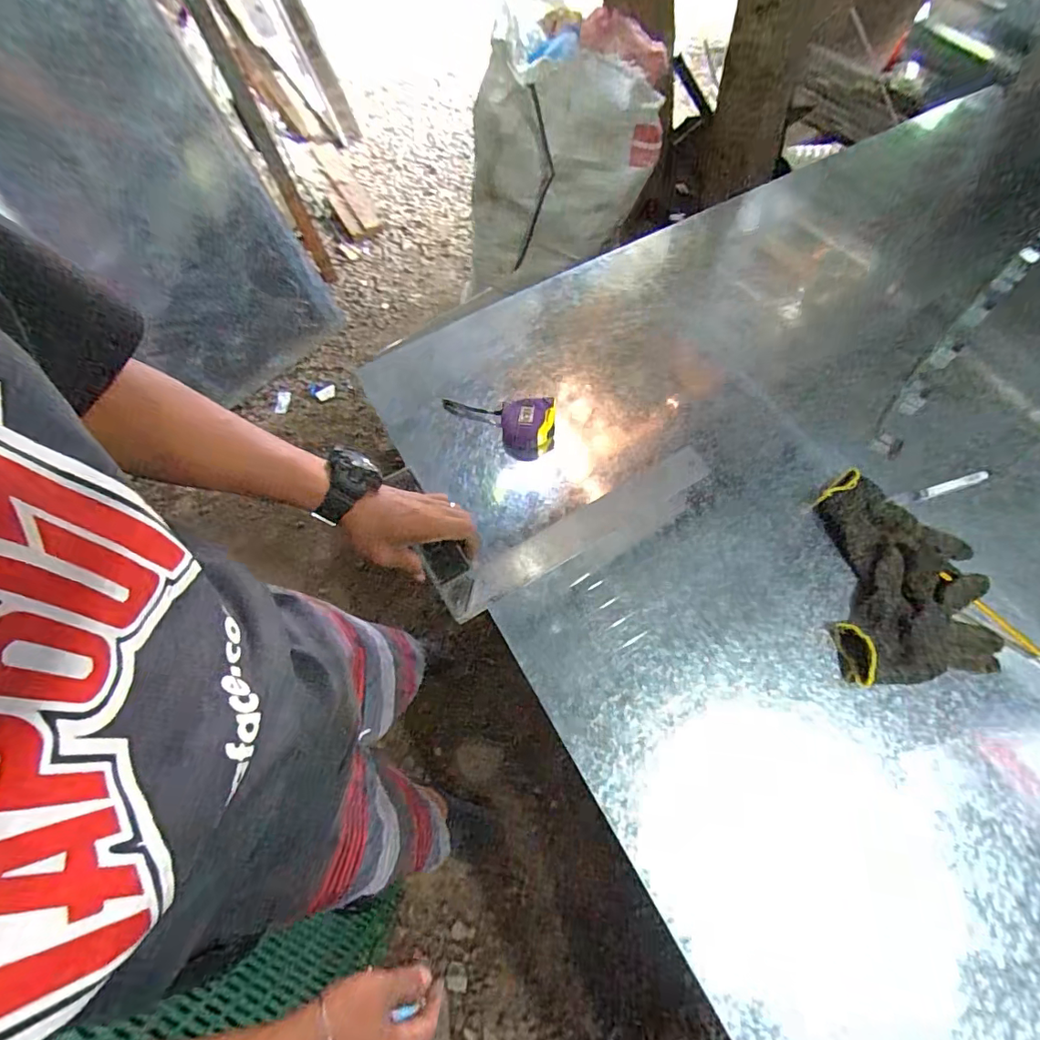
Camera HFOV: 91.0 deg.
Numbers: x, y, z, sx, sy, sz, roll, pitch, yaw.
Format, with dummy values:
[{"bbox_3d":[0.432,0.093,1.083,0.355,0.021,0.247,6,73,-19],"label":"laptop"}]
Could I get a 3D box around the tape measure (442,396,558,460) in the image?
[{"bbox_3d":[-0.035,-0.133,0.699,0.163,0.047,0.076,10,66,8],"label":"tape measure"}]

